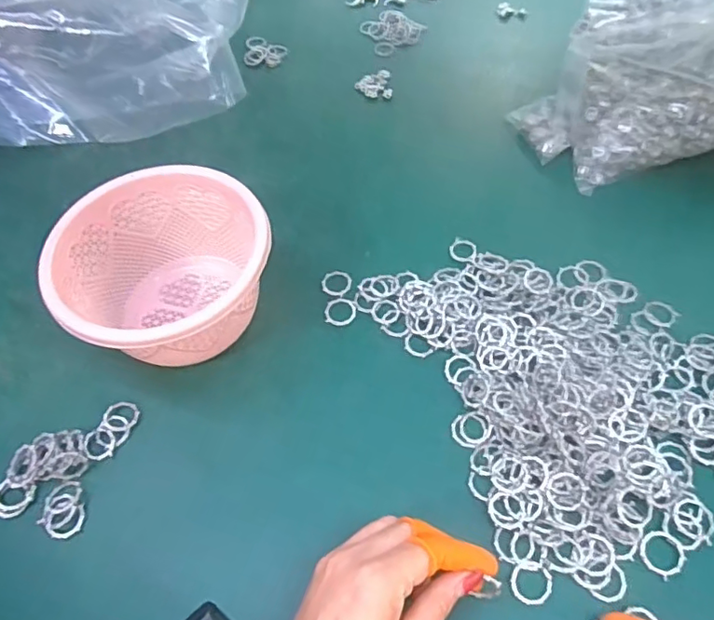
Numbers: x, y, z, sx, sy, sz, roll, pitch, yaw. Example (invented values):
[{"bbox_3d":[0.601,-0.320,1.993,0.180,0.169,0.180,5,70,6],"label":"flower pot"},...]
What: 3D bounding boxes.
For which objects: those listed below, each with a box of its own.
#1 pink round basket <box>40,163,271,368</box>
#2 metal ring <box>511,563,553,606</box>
[{"bbox_3d":[-0.132,-0.022,0.412,0.142,0.091,0.138,-2,57,3],"label":"pink round basket"},{"bbox_3d":[0.102,0.160,0.328,0.023,0.004,0.022,-2,57,3],"label":"metal ring"}]

